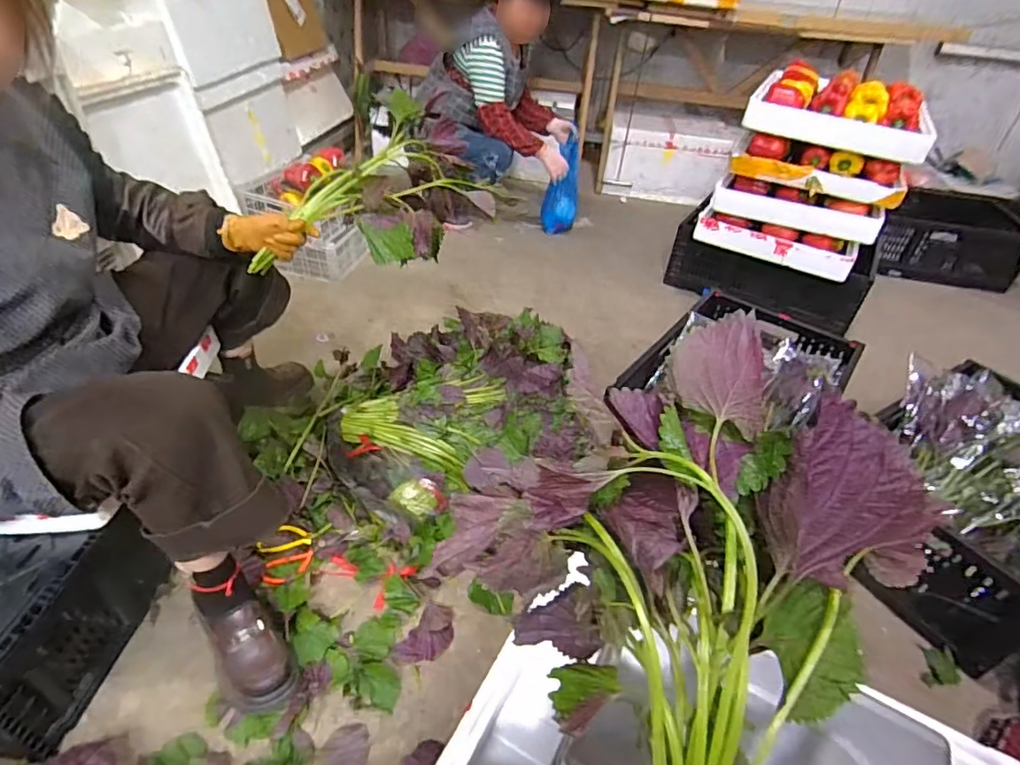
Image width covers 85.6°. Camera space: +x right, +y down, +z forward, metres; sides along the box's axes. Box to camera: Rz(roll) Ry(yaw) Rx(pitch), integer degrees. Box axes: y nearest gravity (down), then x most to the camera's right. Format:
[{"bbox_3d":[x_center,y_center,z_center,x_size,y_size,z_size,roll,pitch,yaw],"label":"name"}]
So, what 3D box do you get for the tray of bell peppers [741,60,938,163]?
[{"bbox_3d":[0.913,-0.740,1.493,0.440,0.118,0.407,28,45,25],"label":"tray of bell peppers"}]

